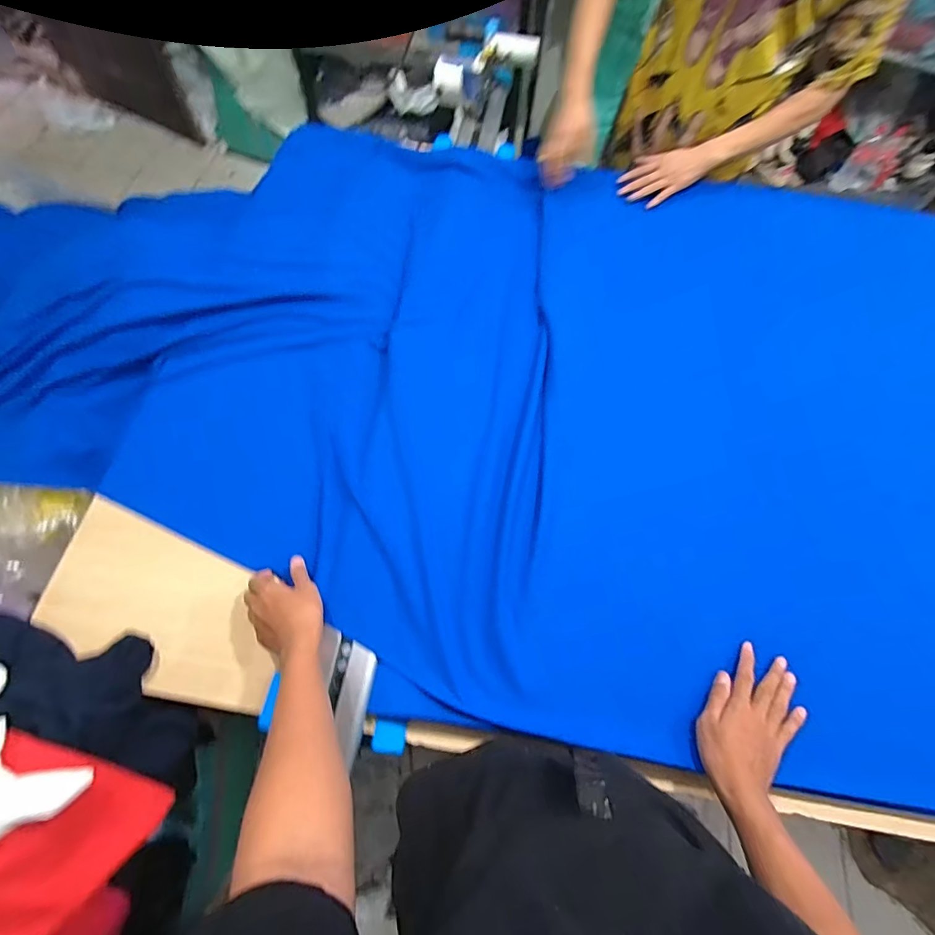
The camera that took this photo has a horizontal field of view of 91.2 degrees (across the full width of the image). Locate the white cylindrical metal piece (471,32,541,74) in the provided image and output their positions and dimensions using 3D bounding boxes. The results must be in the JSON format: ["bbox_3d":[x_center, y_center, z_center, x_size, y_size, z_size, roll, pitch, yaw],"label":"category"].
[{"bbox_3d":[0.083,-0.916,1.007,0.158,0.046,0.050,-10,67,-6],"label":"white cylindrical metal piece"}]

